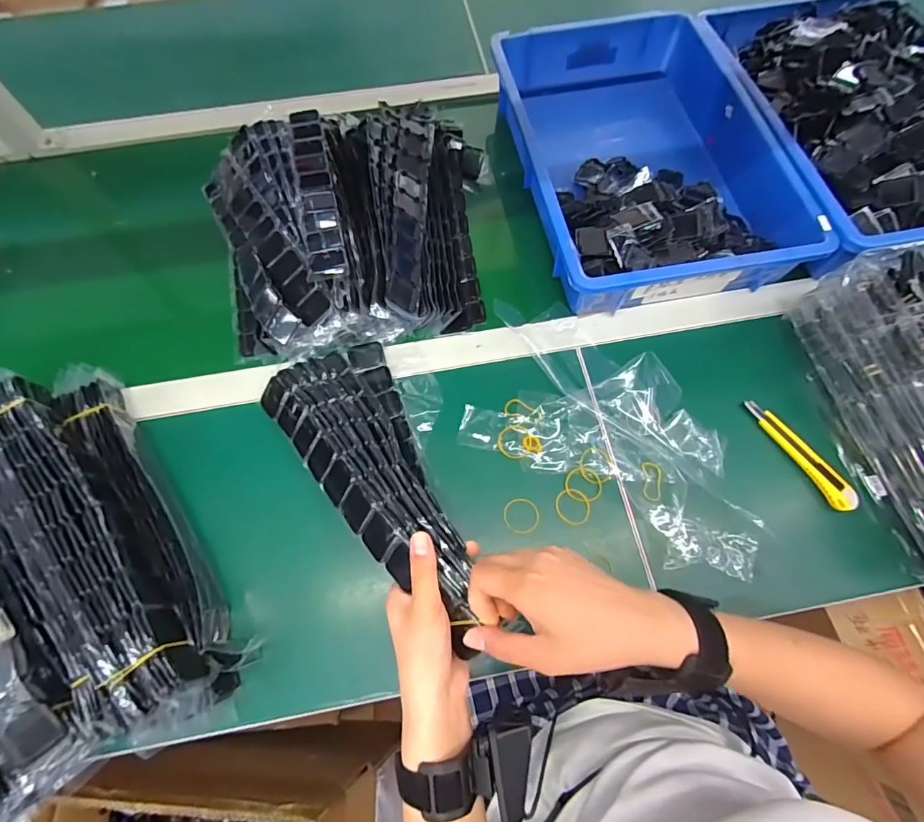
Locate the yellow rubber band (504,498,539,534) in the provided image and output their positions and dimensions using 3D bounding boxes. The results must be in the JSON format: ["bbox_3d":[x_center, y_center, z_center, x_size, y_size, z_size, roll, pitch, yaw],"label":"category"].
[{"bbox_3d":[0.058,0.102,0.439,0.034,0.004,0.034,0,68,0],"label":"yellow rubber band"}]

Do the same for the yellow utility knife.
[{"bbox_3d":[0.339,0.040,0.452,0.019,0.015,0.129,-29,71,-11],"label":"yellow utility knife"}]

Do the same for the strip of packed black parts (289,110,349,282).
[{"bbox_3d":[-0.174,-0.271,0.536,0.041,0.008,0.299,-11,64,-9],"label":"strip of packed black parts"}]

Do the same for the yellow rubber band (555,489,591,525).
[{"bbox_3d":[0.109,0.094,0.442,0.034,0.004,0.035,0,68,0],"label":"yellow rubber band"}]

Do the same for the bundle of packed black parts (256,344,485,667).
[{"bbox_3d":[-0.079,0.052,0.417,0.119,0.037,0.298,-31,58,-11],"label":"bundle of packed black parts"}]

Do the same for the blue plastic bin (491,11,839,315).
[{"bbox_3d":[0.215,-0.326,0.580,0.281,0.099,0.424,-11,68,-4],"label":"blue plastic bin"}]

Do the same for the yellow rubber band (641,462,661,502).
[{"bbox_3d":[0.189,0.070,0.448,0.018,0.006,0.039,5,68,4],"label":"yellow rubber band"}]

